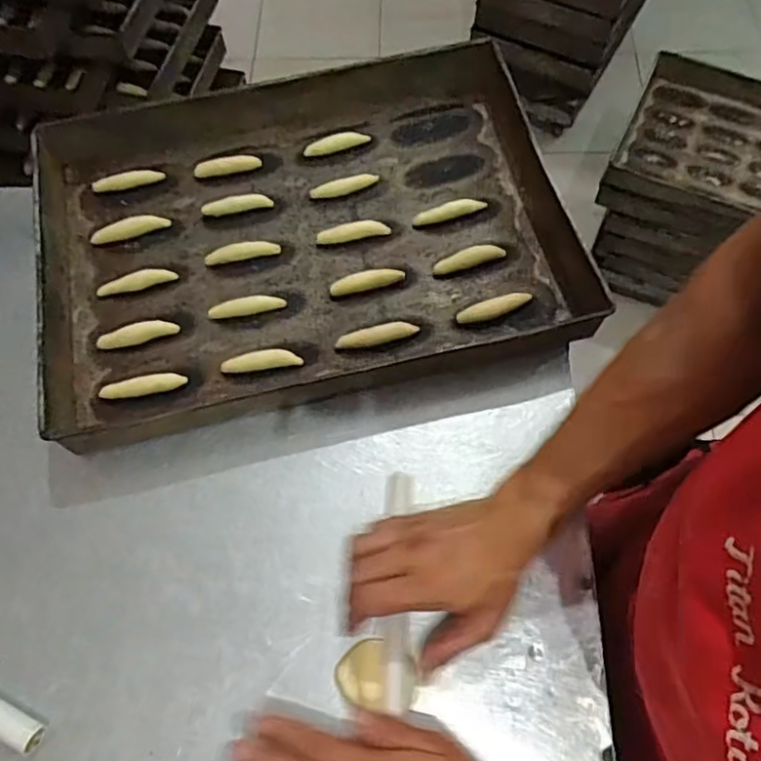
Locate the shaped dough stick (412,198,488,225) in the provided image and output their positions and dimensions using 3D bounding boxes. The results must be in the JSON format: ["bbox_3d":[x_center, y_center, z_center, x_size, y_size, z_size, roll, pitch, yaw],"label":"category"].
[{"bbox_3d":[0.073,-0.179,0.663,0.078,0.016,0.018,-13,66,-4],"label":"shaped dough stick"}]

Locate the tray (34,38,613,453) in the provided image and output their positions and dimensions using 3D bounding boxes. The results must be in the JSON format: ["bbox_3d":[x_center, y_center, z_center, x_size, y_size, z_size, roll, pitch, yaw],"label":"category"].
[{"bbox_3d":[-0.076,-0.157,0.643,0.517,0.055,0.382,-13,66,-5],"label":"tray"}]

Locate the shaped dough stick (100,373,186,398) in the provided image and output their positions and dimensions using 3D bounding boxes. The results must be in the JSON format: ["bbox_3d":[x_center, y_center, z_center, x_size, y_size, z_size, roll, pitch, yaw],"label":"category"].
[{"bbox_3d":[-0.225,0.005,0.596,0.081,0.014,0.020,-6,66,-1],"label":"shaped dough stick"}]

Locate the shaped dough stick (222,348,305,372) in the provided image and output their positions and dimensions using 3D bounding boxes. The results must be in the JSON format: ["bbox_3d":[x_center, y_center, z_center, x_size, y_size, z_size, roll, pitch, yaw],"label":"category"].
[{"bbox_3d":[-0.114,-0.020,0.601,0.076,0.012,0.018,-5,66,-1],"label":"shaped dough stick"}]

